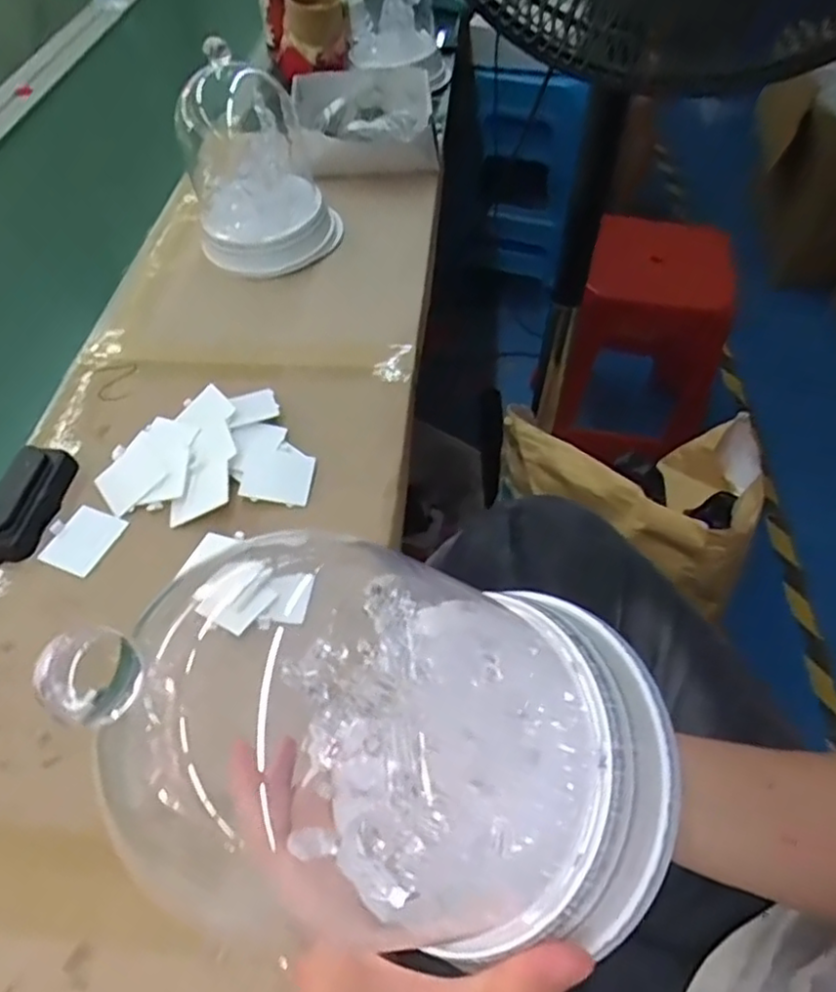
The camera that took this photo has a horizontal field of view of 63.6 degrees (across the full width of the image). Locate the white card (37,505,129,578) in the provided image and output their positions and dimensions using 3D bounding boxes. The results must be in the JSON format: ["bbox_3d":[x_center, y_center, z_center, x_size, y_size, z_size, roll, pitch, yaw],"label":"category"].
[{"bbox_3d":[-0.273,0.034,0.546,0.053,0.004,0.056,19,55,15],"label":"white card"}]

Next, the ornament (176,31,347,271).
[{"bbox_3d":[-0.175,-0.372,0.734,0.158,0.197,0.130,-8,53,-5],"label":"ornament"}]

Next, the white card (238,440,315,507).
[{"bbox_3d":[-0.118,-0.020,0.571,0.056,0.004,0.058,9,59,-1],"label":"white card"}]

